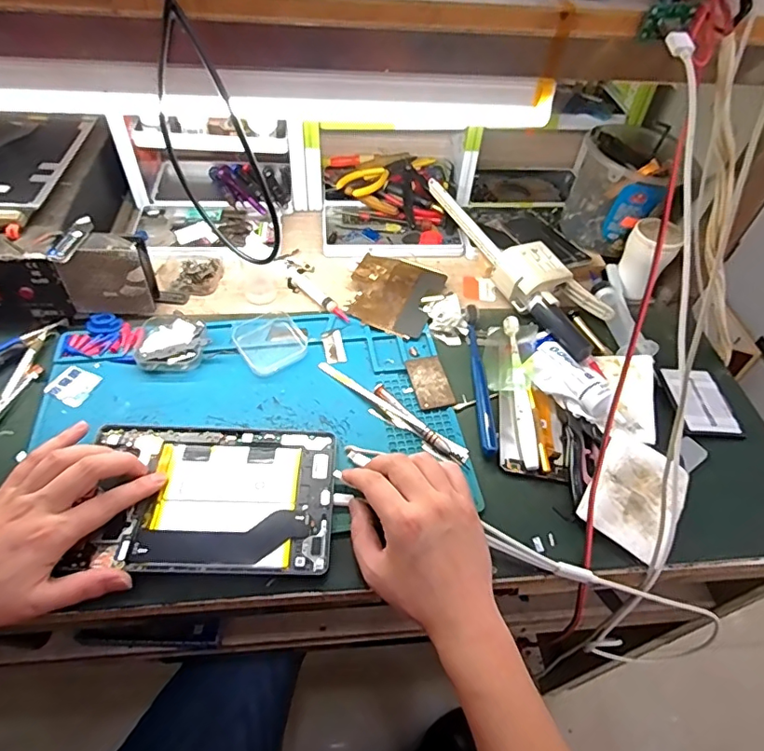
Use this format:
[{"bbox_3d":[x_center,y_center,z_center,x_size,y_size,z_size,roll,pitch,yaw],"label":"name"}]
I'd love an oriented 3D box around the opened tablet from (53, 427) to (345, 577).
[{"bbox_3d":[-0.136,0.098,0.425,0.190,0.006,0.127,2,51,-3],"label":"opened tablet"}]

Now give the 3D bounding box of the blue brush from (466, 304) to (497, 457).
[{"bbox_3d":[0.099,-0.003,0.525,0.014,0.010,0.182,3,51,-2],"label":"blue brush"}]

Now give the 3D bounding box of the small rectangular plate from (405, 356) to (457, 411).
[{"bbox_3d":[0.049,0.007,0.521,0.036,0.006,0.060,-11,53,-13],"label":"small rectangular plate"}]

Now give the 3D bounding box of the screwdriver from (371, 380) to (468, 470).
[{"bbox_3d":[0.034,0.047,0.481,0.112,0.014,0.011,39,58,24],"label":"screwdriver"}]

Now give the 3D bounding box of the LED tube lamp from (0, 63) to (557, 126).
[{"bbox_3d":[-0.144,-0.212,0.392,0.561,0.035,0.022,0,51,-5],"label":"LED tube lamp"}]

